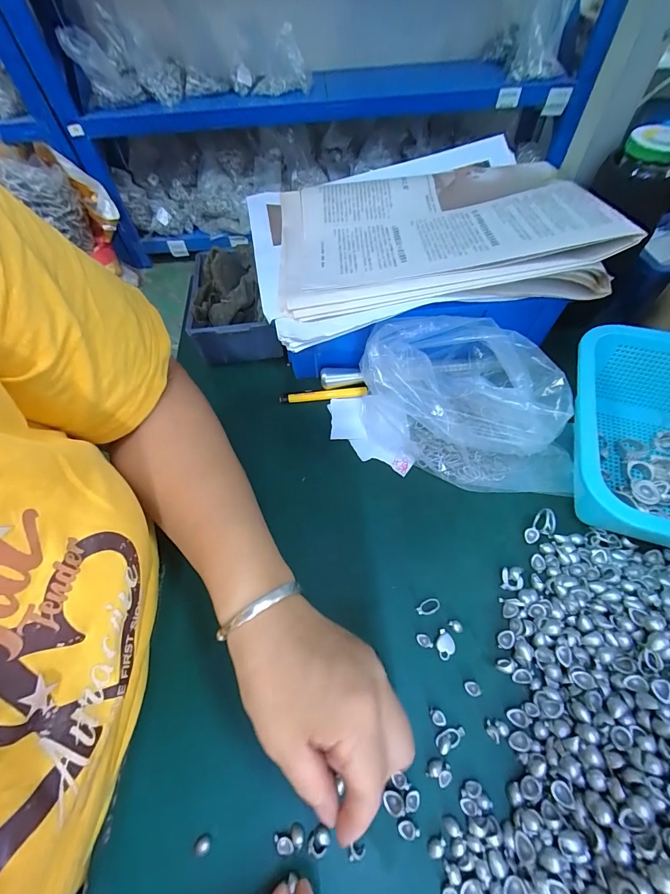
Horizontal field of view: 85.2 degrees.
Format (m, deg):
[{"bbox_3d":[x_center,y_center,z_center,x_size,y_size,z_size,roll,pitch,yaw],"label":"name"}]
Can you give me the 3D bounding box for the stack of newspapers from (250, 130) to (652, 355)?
[{"bbox_3d":[0.068,-0.217,0.349,0.297,0.047,0.246,-10,58,-3],"label":"stack of newspapers"}]

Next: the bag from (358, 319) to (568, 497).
[{"bbox_3d":[0.117,-0.044,0.326,0.188,0.074,0.134,6,59,7],"label":"bag"}]

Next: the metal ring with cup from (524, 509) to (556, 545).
[{"bbox_3d":[0.166,0.066,0.292,0.016,0.017,0.027,37,67,23],"label":"metal ring with cup"}]

